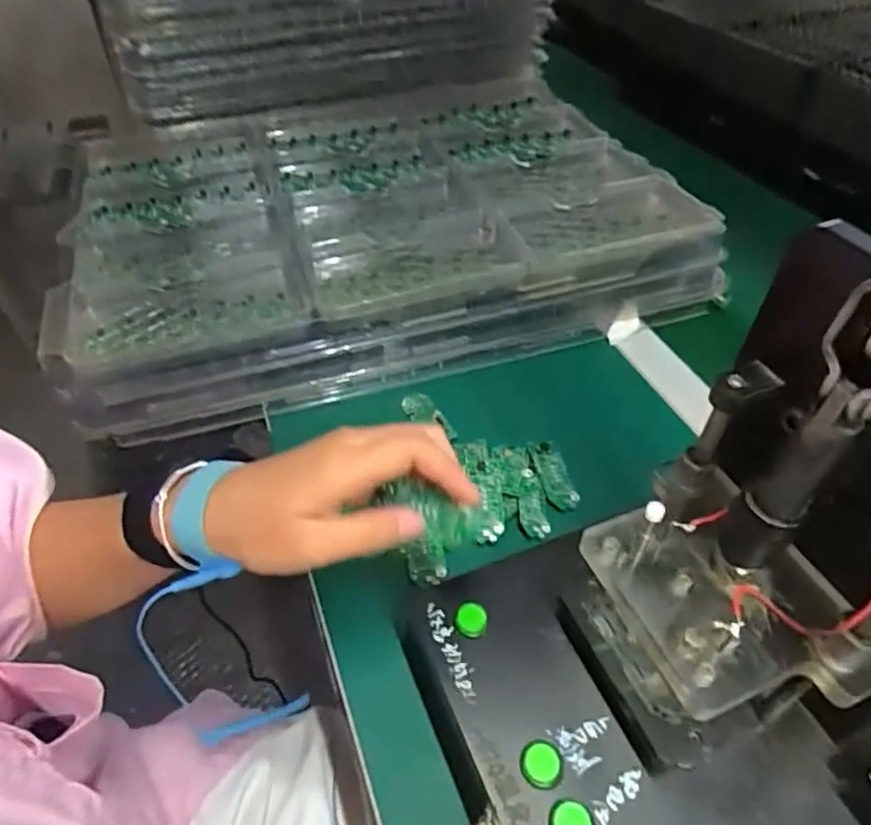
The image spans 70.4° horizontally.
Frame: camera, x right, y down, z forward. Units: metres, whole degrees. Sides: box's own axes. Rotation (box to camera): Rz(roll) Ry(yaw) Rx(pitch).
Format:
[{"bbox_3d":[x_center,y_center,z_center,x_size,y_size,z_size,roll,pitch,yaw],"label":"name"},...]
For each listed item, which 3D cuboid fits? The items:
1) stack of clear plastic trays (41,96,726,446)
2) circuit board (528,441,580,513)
[{"bbox_3d":[-0.065,-0.196,0.612,0.531,0.074,0.404,-13,48,-13],"label":"stack of clear plastic trays"},{"bbox_3d":[0.083,0.044,0.436,0.022,0.011,0.054,-8,47,-8],"label":"circuit board"}]

